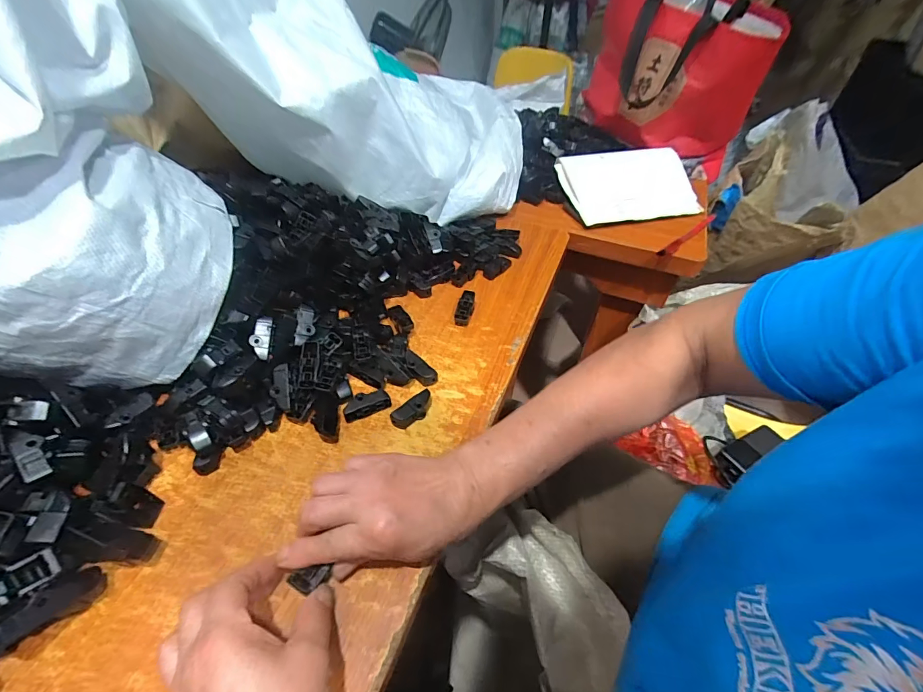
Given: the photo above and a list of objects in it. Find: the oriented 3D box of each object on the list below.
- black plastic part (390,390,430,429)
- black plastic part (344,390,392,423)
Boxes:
[{"bbox_3d":[-0.046,0.064,0.399,0.045,0.019,0.017,-33,56,-28],"label":"black plastic part"},{"bbox_3d":[-0.094,0.057,0.402,0.045,0.021,0.016,-18,51,-17],"label":"black plastic part"}]

